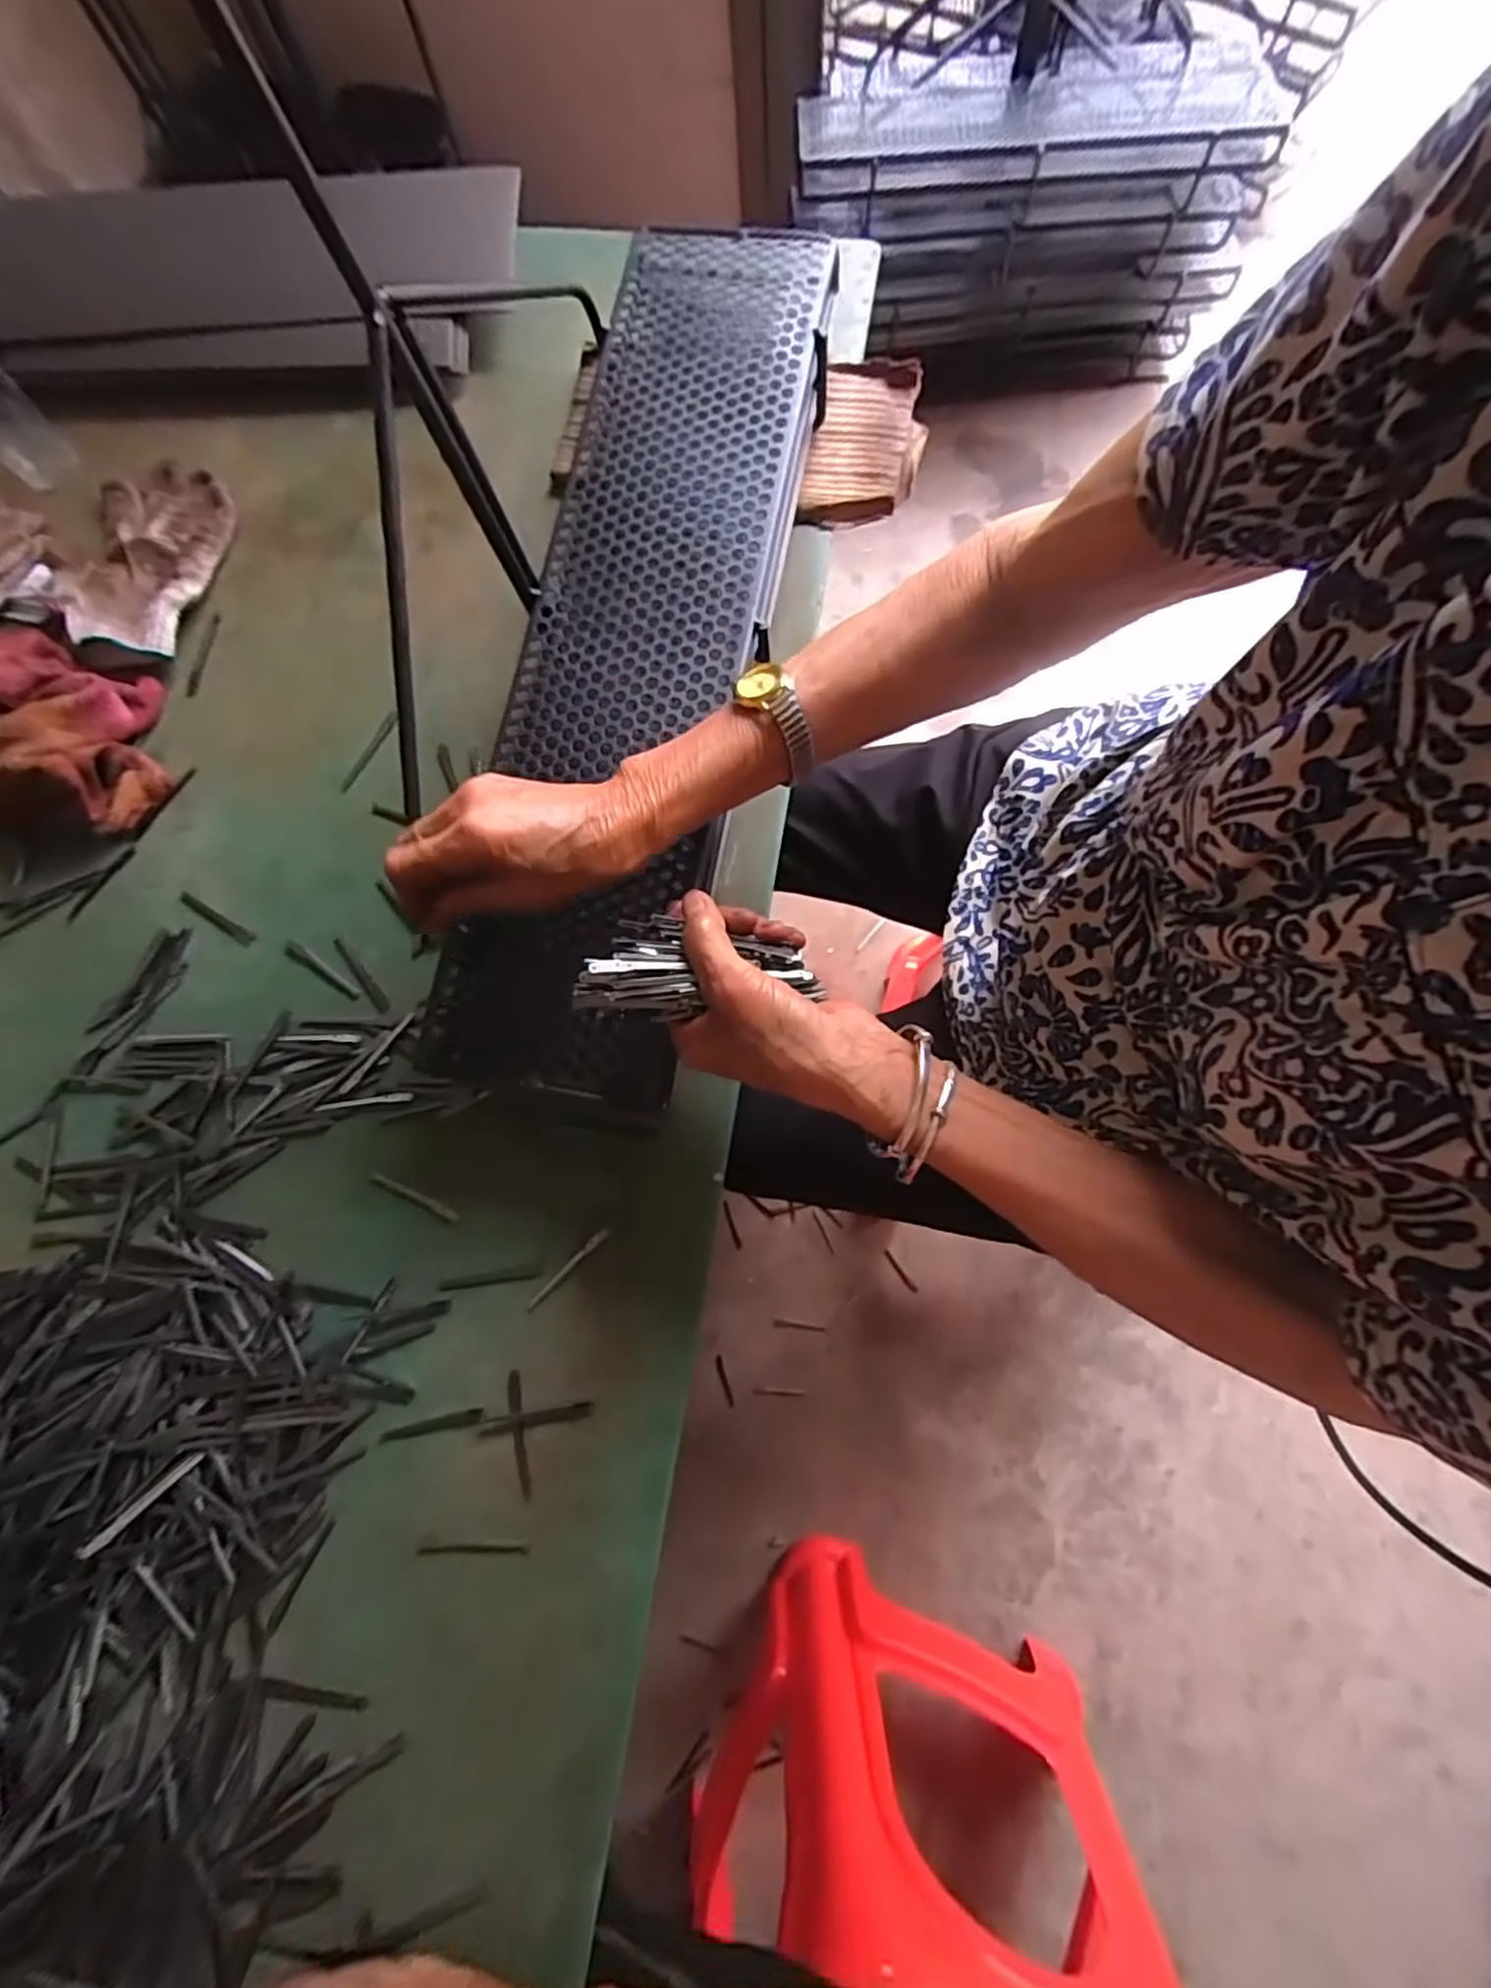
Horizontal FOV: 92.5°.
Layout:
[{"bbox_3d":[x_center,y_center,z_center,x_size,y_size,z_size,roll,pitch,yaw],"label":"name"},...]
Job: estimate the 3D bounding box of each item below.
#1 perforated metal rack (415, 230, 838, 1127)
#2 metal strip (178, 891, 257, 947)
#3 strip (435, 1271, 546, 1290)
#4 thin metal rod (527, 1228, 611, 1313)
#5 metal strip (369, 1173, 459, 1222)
[{"bbox_3d":[-0.063,-0.233,0.452,0.144,0.025,0.605,11,81,4],"label":"perforated metal rack"},{"bbox_3d":[-0.372,-0.053,0.501,0.066,0.004,0.010,31,80,8],"label":"metal strip"},{"bbox_3d":[-0.157,0.175,0.437,0.064,0.004,0.006,-7,78,0],"label":"strip"},{"bbox_3d":[-0.108,0.167,0.435,0.065,0.004,0.006,-43,80,-8],"label":"thin metal rod"},{"bbox_3d":[-0.209,0.128,0.450,0.064,0.006,0.008,22,79,6],"label":"metal strip"}]

